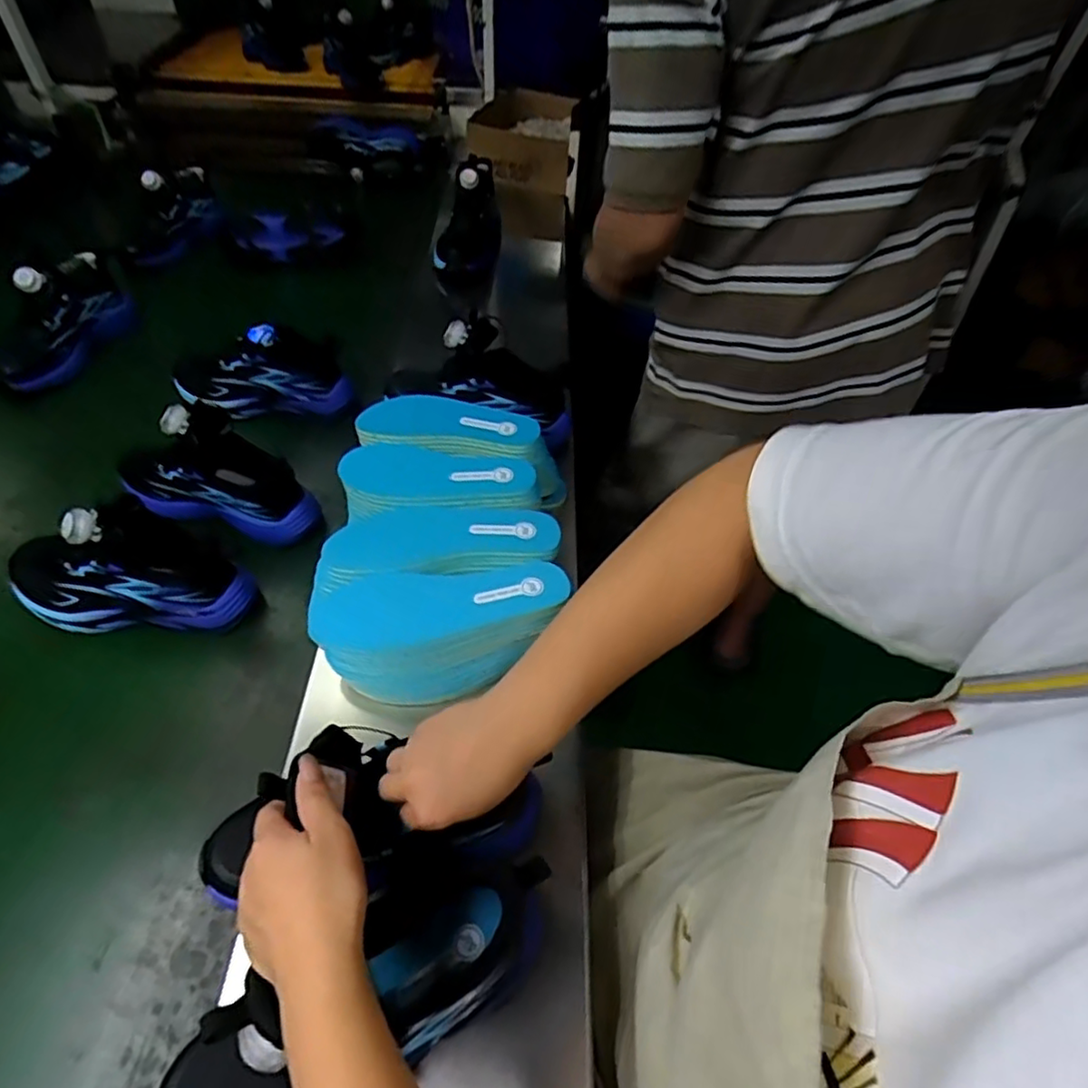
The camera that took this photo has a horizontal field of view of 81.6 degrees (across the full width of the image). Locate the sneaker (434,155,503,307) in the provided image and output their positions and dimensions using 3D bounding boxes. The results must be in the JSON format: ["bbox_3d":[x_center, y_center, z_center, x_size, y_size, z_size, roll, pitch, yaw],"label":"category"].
[{"bbox_3d":[-0.116,-0.497,0.993,0.093,0.096,0.220,11,92,4],"label":"sneaker"}]

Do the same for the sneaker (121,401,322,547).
[{"bbox_3d":[-0.340,-0.079,0.642,0.206,0.113,0.070,20,53,3],"label":"sneaker"}]

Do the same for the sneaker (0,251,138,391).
[{"bbox_3d":[-0.612,-0.287,0.798,0.084,0.098,0.207,7,53,-7],"label":"sneaker"}]

